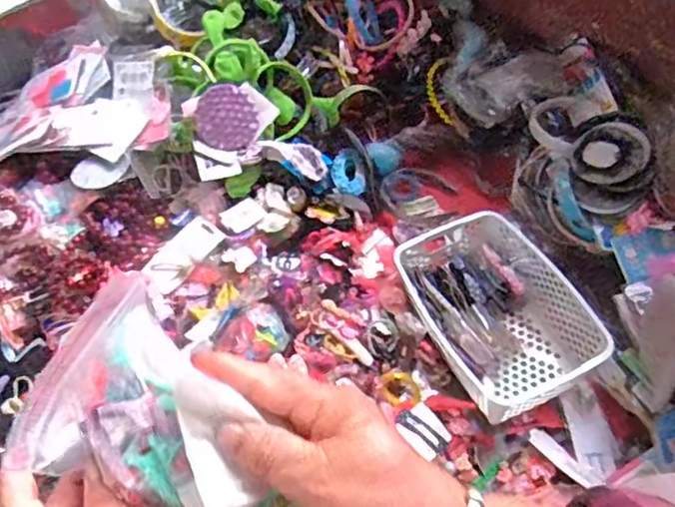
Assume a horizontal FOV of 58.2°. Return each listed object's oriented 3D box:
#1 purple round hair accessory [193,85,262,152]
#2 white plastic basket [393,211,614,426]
[{"bbox_3d":[-0.172,-0.211,0.944,0.099,0.096,0.009,8,12,-20],"label":"purple round hair accessory"},{"bbox_3d":[0.218,0.074,0.897,0.204,0.086,0.313,-20,56,-14],"label":"white plastic basket"}]

